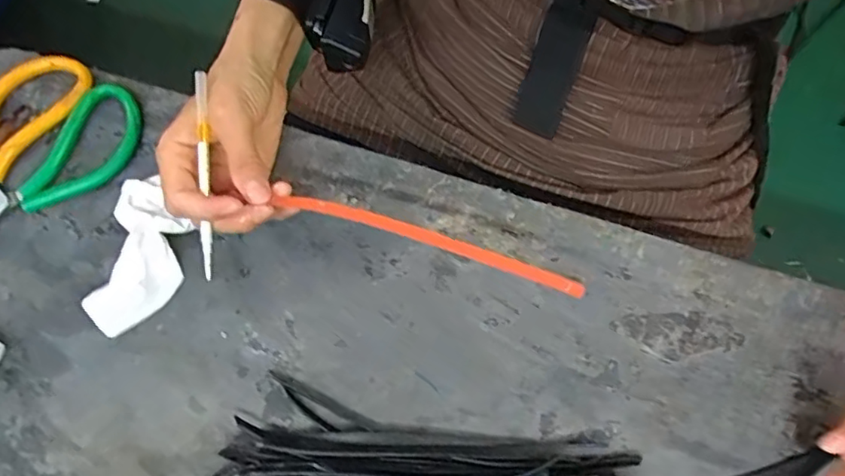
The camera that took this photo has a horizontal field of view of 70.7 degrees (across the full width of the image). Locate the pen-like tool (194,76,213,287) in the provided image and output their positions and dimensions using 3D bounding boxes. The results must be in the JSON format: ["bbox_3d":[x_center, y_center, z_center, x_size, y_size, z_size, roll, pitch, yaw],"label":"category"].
[{"bbox_3d":[-0.132,-0.038,0.358,0.006,0.008,0.123,-1,92,-2],"label":"pen-like tool"}]

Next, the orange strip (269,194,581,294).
[{"bbox_3d":[0.004,0.001,0.352,0.183,0.009,0.012,17,75,3],"label":"orange strip"}]

